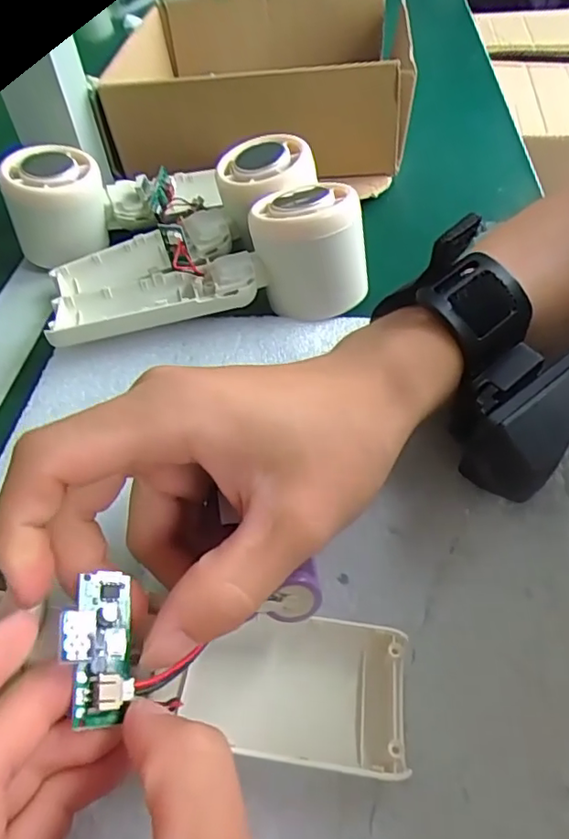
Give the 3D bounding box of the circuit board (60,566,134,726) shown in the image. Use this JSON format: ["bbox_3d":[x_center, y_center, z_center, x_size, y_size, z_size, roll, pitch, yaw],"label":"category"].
[{"bbox_3d":[-0.050,0.058,0.152,0.009,0.022,0.036,-26,48,18],"label":"circuit board"}]

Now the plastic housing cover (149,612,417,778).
[{"bbox_3d":[0.002,0.082,0.180,0.067,0.018,0.043,3,49,8],"label":"plastic housing cover"}]

